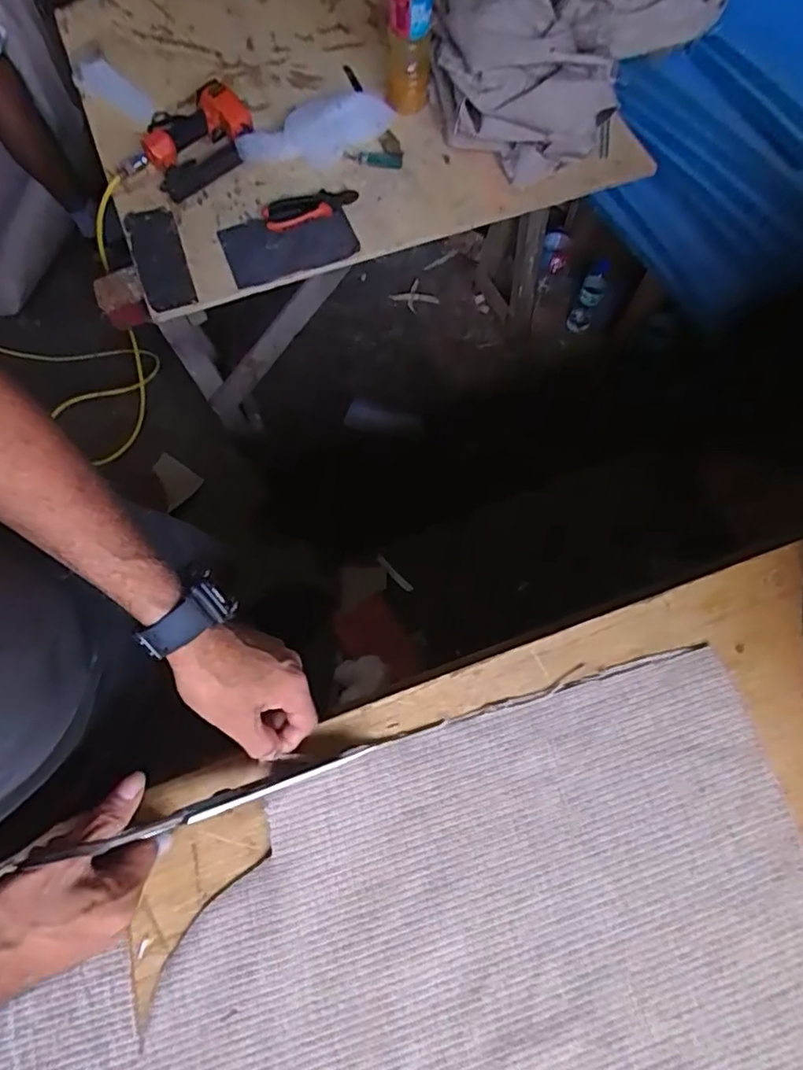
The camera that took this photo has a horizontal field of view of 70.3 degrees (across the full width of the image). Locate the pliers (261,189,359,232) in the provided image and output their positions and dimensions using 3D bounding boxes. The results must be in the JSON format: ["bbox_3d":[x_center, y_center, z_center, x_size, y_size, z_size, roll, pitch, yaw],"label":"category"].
[{"bbox_3d":[-0.162,-0.580,1.016,0.169,0.024,0.066,-14,71,-5],"label":"pliers"}]

